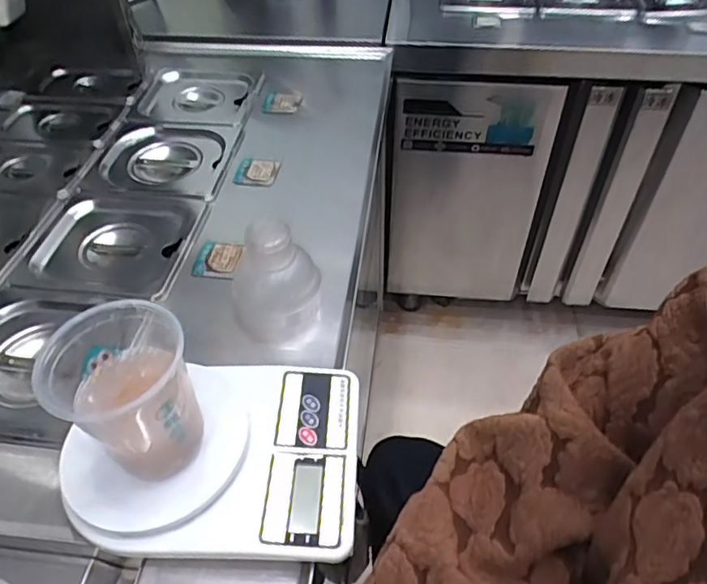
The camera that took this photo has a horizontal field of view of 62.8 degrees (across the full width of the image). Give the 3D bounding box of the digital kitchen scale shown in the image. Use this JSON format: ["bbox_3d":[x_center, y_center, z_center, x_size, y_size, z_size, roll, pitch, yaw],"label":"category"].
[{"bbox_3d":[-0.101,0.117,0.433,0.204,0.027,0.150,0,46,1],"label":"digital kitchen scale"}]

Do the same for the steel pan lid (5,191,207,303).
[{"bbox_3d":[-0.275,-0.058,0.663,0.172,0.029,0.172,6,47,7],"label":"steel pan lid"}]

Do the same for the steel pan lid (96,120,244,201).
[{"bbox_3d":[-0.245,-0.177,0.766,0.179,0.031,0.166,8,47,8],"label":"steel pan lid"}]

